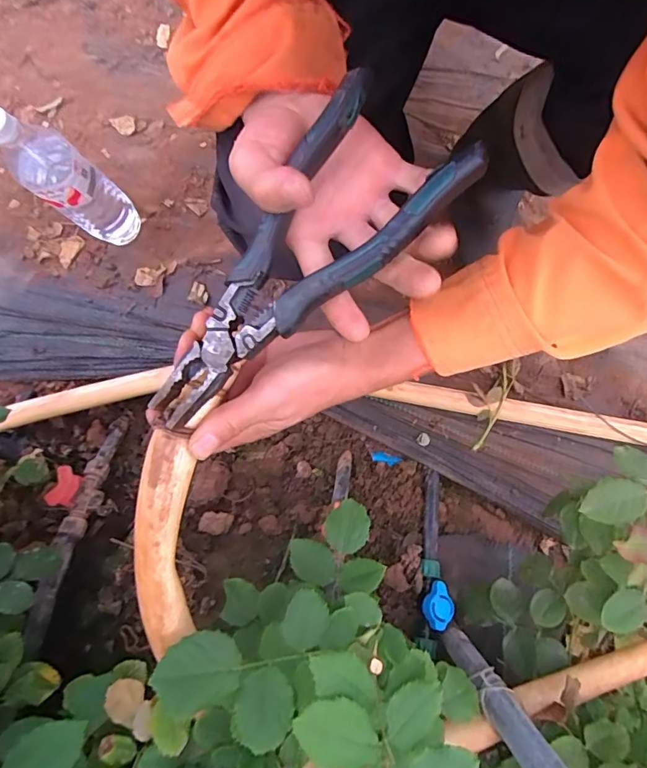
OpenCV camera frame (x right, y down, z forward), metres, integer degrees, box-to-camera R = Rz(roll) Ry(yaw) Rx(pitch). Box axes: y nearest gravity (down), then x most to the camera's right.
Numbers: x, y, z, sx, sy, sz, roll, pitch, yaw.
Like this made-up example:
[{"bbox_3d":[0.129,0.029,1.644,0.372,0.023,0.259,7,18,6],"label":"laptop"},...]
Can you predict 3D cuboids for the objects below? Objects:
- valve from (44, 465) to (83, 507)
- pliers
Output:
[{"bbox_3d":[-0.283,0.112,0.506,0.028,0.018,0.042,30,52,-29],"label":"valve"},{"bbox_3d":[-0.023,-0.068,0.256,0.209,0.016,0.086,-44,81,8],"label":"pliers"}]

